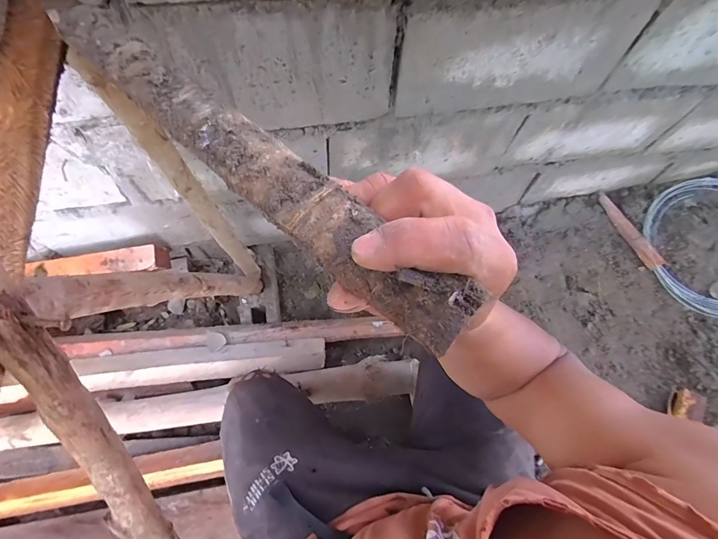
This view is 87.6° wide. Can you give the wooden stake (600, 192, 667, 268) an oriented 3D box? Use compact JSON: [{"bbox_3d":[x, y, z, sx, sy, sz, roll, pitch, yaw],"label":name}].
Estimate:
[{"bbox_3d":[0.788,-0.119,1.094,0.051,0.022,0.260,-24,71,-11],"label":"wooden stake"}]

